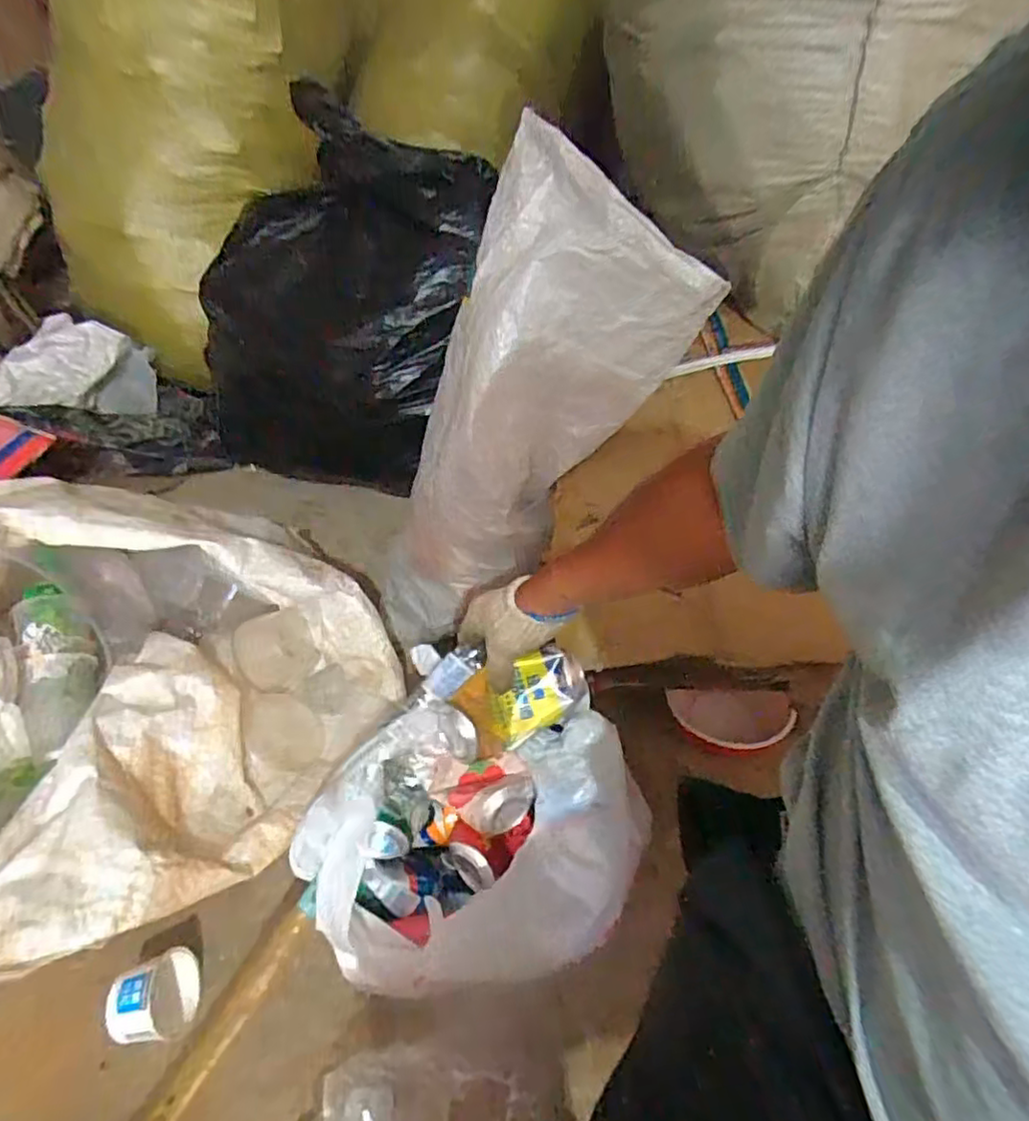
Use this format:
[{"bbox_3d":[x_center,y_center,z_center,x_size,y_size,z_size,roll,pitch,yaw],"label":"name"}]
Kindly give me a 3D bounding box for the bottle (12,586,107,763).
[{"bbox_3d":[-0.526,0.121,0.743,0.067,0.067,0.201,-13,69,-11],"label":"bottle"}]

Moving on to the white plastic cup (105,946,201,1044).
[{"bbox_3d":[-0.361,0.449,0.661,0.073,0.072,0.071,-2,41,2],"label":"white plastic cup"}]

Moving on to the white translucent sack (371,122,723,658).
[{"bbox_3d":[-0.002,-0.159,0.861,0.248,0.658,0.183,9,33,-30],"label":"white translucent sack"}]

